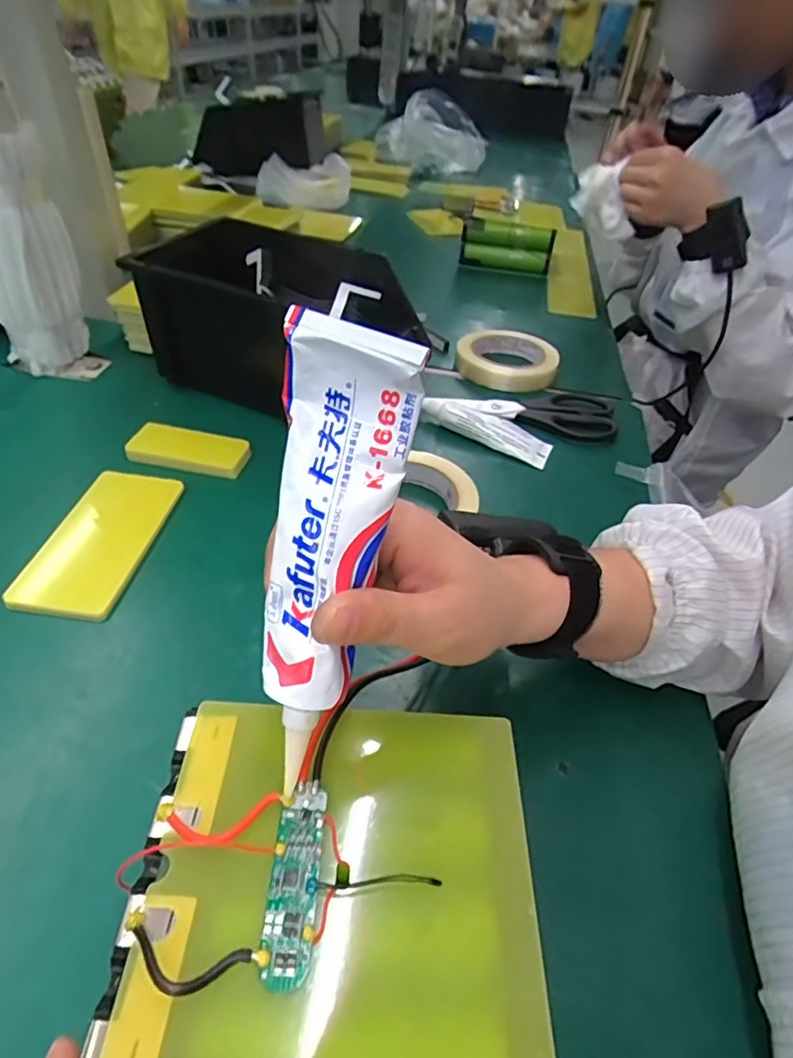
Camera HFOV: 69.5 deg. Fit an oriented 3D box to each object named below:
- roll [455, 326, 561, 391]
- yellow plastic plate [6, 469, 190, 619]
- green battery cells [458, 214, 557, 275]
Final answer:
[{"bbox_3d":[0.127,-0.195,0.656,0.111,0.028,0.111,3,45,-3],"label":"roll"},{"bbox_3d":[-0.217,0.007,0.422,0.069,0.013,0.137,9,45,3],"label":"yellow plastic plate"},{"bbox_3d":[0.176,-0.451,0.914,0.142,0.073,0.029,12,45,6],"label":"green battery cells"}]

